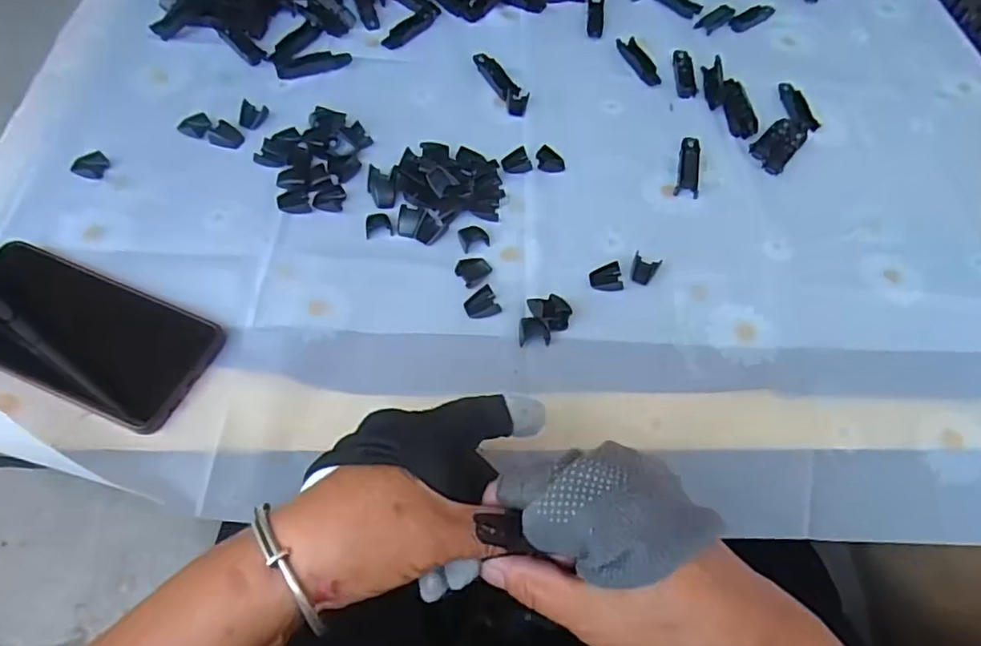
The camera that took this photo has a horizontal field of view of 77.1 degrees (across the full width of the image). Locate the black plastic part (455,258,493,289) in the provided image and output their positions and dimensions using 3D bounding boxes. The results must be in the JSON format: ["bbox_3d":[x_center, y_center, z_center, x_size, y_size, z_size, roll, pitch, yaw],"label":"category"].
[{"bbox_3d":[-0.012,-0.038,0.431,0.023,0.007,0.020,-39,69,-25],"label":"black plastic part"}]

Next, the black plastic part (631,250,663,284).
[{"bbox_3d":[0.110,-0.039,0.443,0.019,0.005,0.025,26,60,11],"label":"black plastic part"}]

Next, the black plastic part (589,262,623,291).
[{"bbox_3d":[0.083,-0.033,0.439,0.023,0.008,0.021,-2,58,-6],"label":"black plastic part"}]

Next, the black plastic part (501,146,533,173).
[{"bbox_3d":[0.021,-0.129,0.493,0.023,0.009,0.019,-19,62,-16],"label":"black plastic part"}]

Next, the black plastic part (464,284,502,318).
[{"bbox_3d":[-0.006,-0.014,0.418,0.022,0.007,0.019,-18,61,-15],"label":"black plastic part"}]

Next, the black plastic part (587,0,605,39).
[{"bbox_3d":[0.106,-0.306,0.614,0.016,0.004,0.062,8,58,0],"label":"black plastic part"}]

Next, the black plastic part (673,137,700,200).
[{"bbox_3d":[0.165,-0.131,0.507,0.018,0.007,0.067,14,58,4],"label":"black plastic part"}]

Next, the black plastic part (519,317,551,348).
[{"bbox_3d":[0.030,0.005,0.409,0.021,0.006,0.020,3,58,-3],"label":"black plastic part"}]

